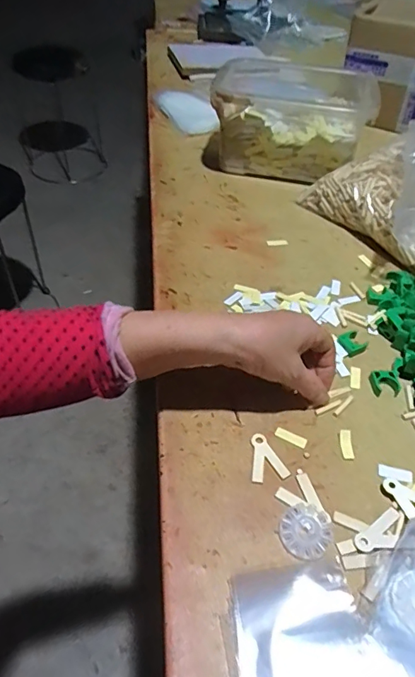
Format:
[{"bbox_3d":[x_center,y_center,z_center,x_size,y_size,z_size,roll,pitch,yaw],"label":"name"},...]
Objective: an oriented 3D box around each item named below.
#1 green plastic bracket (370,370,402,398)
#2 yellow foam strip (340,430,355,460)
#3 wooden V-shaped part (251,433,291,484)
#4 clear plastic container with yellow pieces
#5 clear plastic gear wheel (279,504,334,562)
[{"bbox_3d":[0.174,0.043,0.458,0.026,0.011,0.026,-3,47,-8],"label":"green plastic bracket"},{"bbox_3d":[0.122,0.093,0.412,0.010,0.004,0.027,3,46,-2],"label":"yellow foam strip"},{"bbox_3d":[0.049,0.099,0.398,0.031,0.004,0.044,-7,47,-12],"label":"wooden V-shaped part"},{"bbox_3d":[0.125,-0.332,0.727,0.243,0.135,0.151,11,47,6],"label":"clear plastic container with yellow pieces"},{"bbox_3d":[0.075,0.145,0.353,0.041,0.005,0.038,2,46,-2],"label":"clear plastic gear wheel"}]

